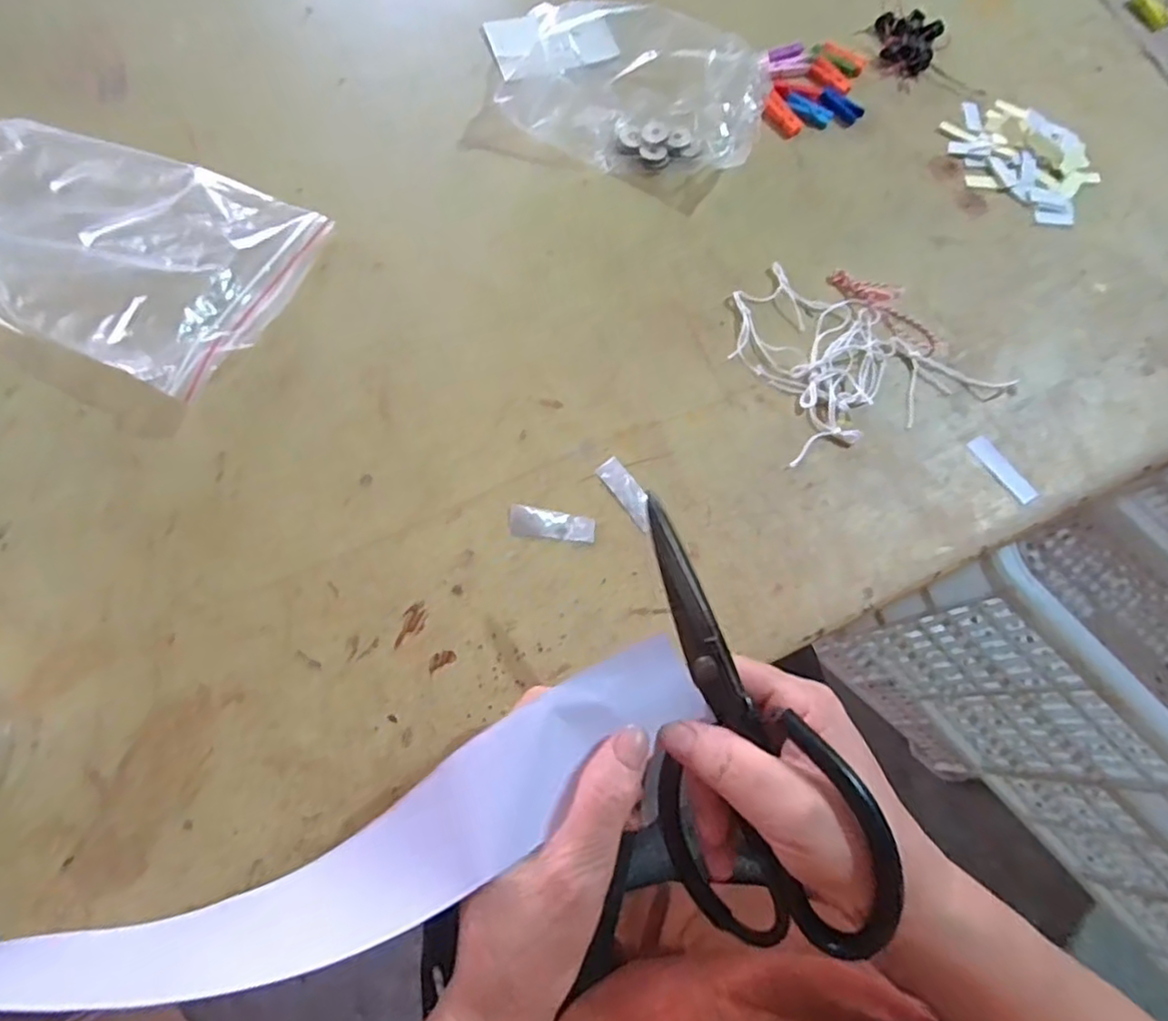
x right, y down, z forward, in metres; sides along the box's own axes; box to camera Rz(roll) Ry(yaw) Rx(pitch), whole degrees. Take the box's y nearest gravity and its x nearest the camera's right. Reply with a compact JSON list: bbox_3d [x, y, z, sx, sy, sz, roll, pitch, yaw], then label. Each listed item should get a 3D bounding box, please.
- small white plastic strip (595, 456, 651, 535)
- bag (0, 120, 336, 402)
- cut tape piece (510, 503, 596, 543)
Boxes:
[{"bbox_3d":[0.025,-0.010,0.367,0.016,0.004,0.046,-32,75,-13],"label":"small white plastic strip"},{"bbox_3d":[-0.287,-0.160,0.384,0.219,0.041,0.143,19,71,4],"label":"bag"},{"bbox_3d":[-0.017,0.007,0.359,0.047,0.004,0.017,6,70,-1],"label":"cut tape piece"}]

